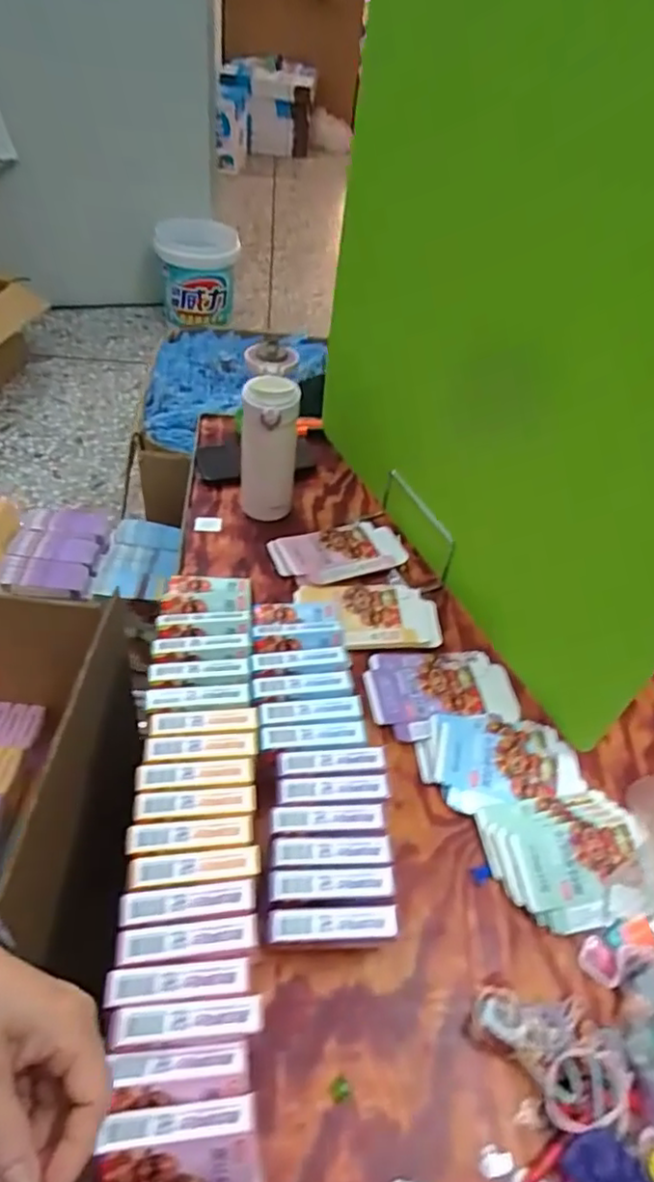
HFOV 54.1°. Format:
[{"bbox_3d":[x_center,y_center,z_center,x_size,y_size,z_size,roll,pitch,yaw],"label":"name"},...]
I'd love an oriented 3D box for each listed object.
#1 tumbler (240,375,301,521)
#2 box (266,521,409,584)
[{"bbox_3d":[-0.073,-0.167,0.794,0.070,0.181,0.060,1,47,-7],"label":"tumbler"},{"bbox_3d":[0.015,-0.050,0.824,0.168,0.010,0.093,-9,49,-16],"label":"box"}]

